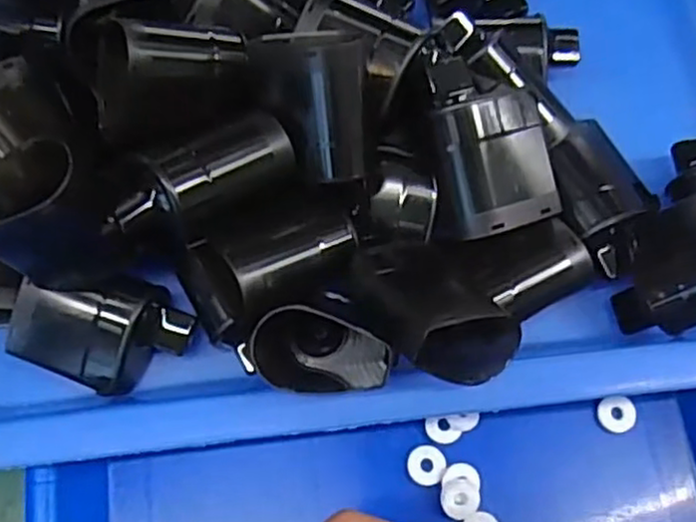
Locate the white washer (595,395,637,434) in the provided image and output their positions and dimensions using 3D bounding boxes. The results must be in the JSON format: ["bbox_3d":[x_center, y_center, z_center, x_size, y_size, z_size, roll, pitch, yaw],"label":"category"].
[{"bbox_3d":[0.098,0.056,0.259,0.013,0.004,0.013,-4,71,0],"label":"white washer"}]

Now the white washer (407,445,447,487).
[{"bbox_3d":[0.028,0.073,0.252,0.014,0.004,0.014,0,71,1],"label":"white washer"}]

